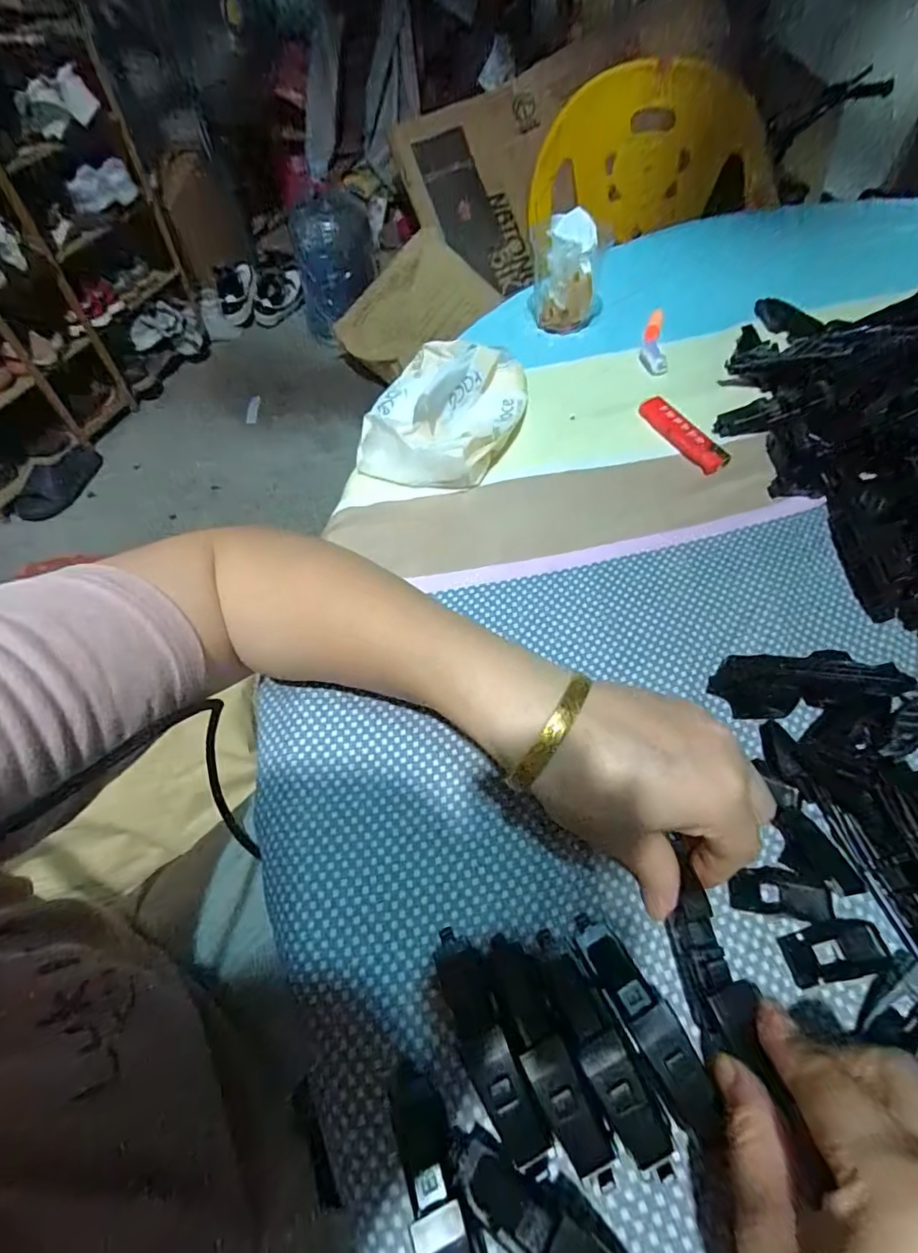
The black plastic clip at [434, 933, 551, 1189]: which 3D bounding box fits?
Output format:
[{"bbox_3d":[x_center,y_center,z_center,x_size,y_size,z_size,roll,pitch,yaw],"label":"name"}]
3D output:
[{"bbox_3d":[0.010,0.162,0.205,0.020,0.014,0.081,-21,57,-11],"label":"black plastic clip"}]

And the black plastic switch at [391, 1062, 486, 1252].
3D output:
[{"bbox_3d":[-0.006,0.204,0.183,0.021,0.008,0.079,-19,57,-9],"label":"black plastic switch"}]

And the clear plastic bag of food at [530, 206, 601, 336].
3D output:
[{"bbox_3d":[0.098,-0.316,0.475,0.065,0.075,0.064,7,57,8],"label":"clear plastic bag of food"}]

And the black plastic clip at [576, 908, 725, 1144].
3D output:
[{"bbox_3d":[0.073,0.153,0.205,0.018,0.019,0.079,-24,58,-12],"label":"black plastic clip"}]

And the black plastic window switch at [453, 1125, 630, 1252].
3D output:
[{"bbox_3d":[0.033,0.207,0.180,0.078,0.008,0.025,30,63,21],"label":"black plastic window switch"}]

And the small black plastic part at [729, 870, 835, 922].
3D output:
[{"bbox_3d":[0.143,0.119,0.234,0.043,0.004,0.018,5,57,7],"label":"small black plastic part"}]

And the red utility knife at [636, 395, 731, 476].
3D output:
[{"bbox_3d":[0.165,-0.145,0.395,0.022,0.012,0.082,-26,58,-14],"label":"red utility knife"}]

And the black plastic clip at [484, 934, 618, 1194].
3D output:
[{"bbox_3d":[0.033,0.162,0.201,0.019,0.019,0.080,-21,57,-11],"label":"black plastic clip"}]

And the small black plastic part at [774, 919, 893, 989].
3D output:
[{"bbox_3d":[0.158,0.136,0.222,0.041,0.004,0.020,-11,56,-4],"label":"small black plastic part"}]

